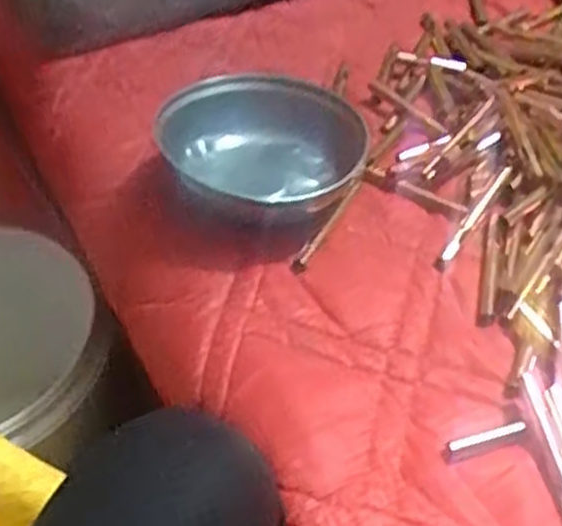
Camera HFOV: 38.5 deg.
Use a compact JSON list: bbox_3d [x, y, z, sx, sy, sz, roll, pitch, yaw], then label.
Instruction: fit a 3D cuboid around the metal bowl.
[{"bbox_3d":[-0.011,-0.082,0.564,0.142,0.050,0.160,-13,46,-10],"label":"metal bowl"}]

